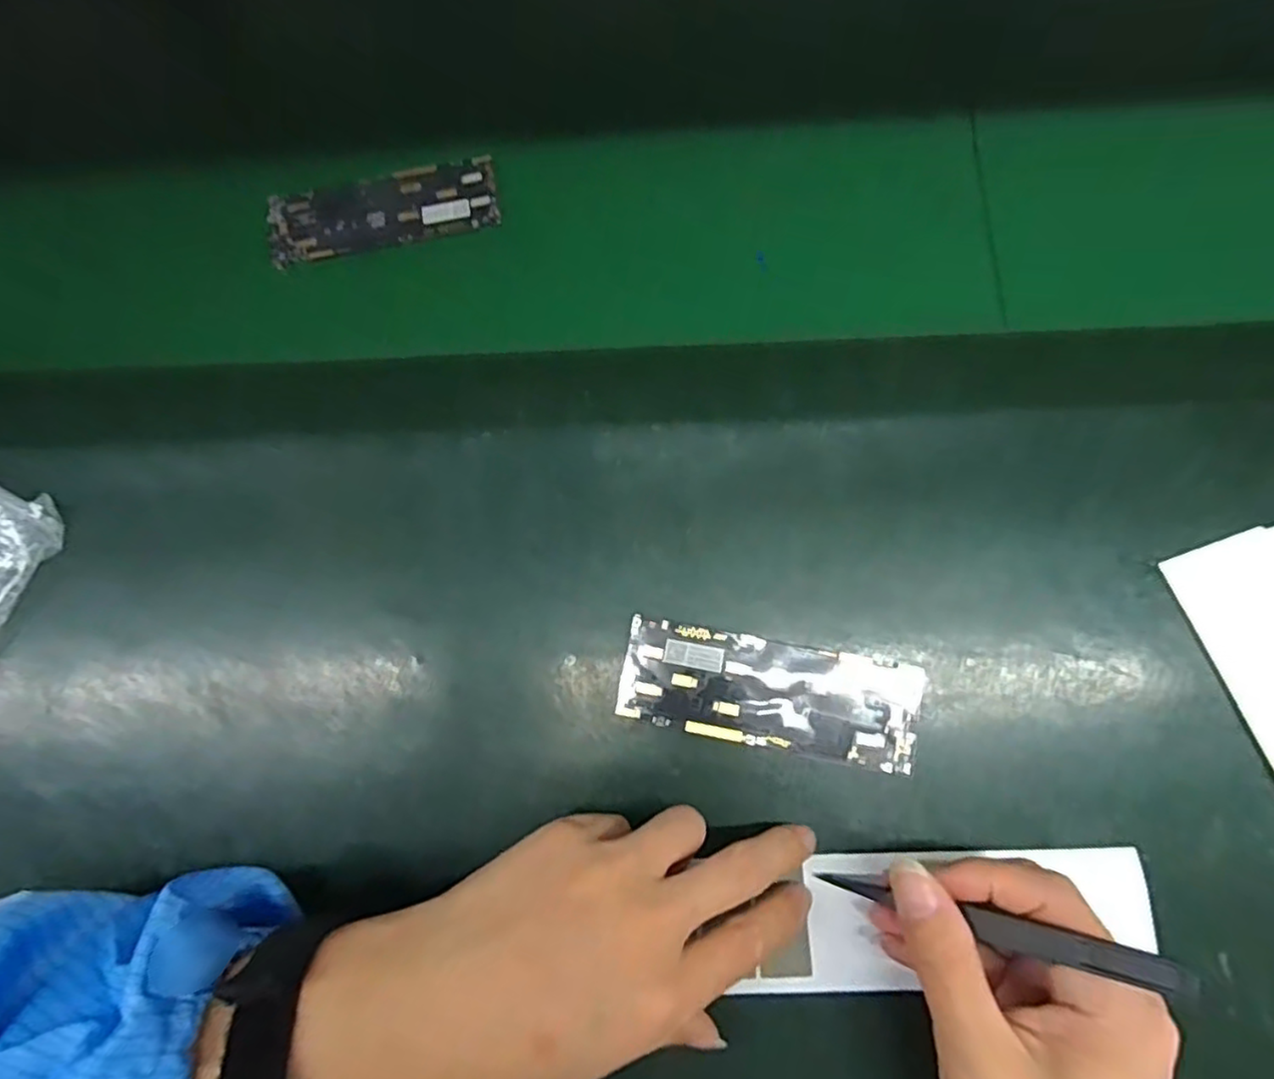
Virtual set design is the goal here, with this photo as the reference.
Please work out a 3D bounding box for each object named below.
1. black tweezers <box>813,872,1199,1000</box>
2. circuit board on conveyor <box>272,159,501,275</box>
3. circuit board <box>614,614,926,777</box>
[{"bbox_3d":[0.115,0.130,0.223,0.010,0.115,0.010,17,72,-36],"label":"black tweezers"},{"bbox_3d":[-0.132,-0.172,0.345,0.119,0.006,0.044,-15,75,-3],"label":"circuit board on conveyor"},{"bbox_3d":[0.056,0.065,0.277,0.124,0.004,0.044,10,76,4],"label":"circuit board"}]

